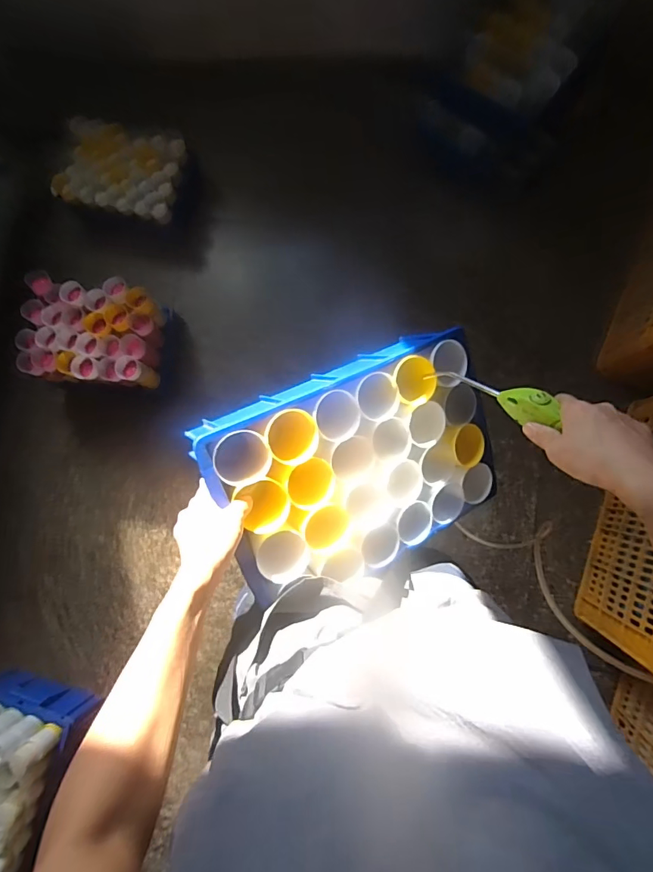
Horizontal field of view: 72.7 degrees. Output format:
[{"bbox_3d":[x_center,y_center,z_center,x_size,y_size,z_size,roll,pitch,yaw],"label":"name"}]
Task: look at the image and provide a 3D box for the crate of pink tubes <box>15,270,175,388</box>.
[{"bbox_3d":[-0.653,-0.282,1.291,0.341,0.222,0.288,5,86,7],"label":"crate of pink tubes"}]

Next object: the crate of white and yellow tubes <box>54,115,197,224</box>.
[{"bbox_3d":[-0.613,-0.799,1.357,0.405,0.158,0.302,17,87,8],"label":"crate of white and yellow tubes"}]

